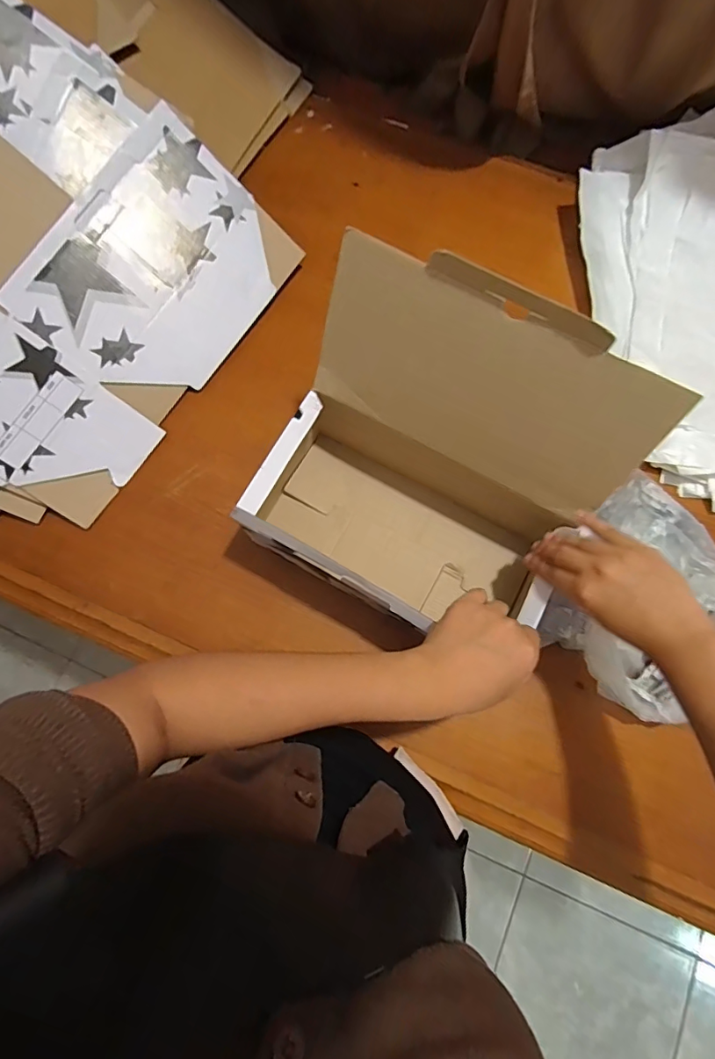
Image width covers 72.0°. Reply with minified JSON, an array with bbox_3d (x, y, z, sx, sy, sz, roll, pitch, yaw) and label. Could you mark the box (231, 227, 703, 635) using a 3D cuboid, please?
[{"bbox_3d":[0.060,-0.046,0.443,0.271,0.237,0.229,29,78,6],"label":"box"}]

